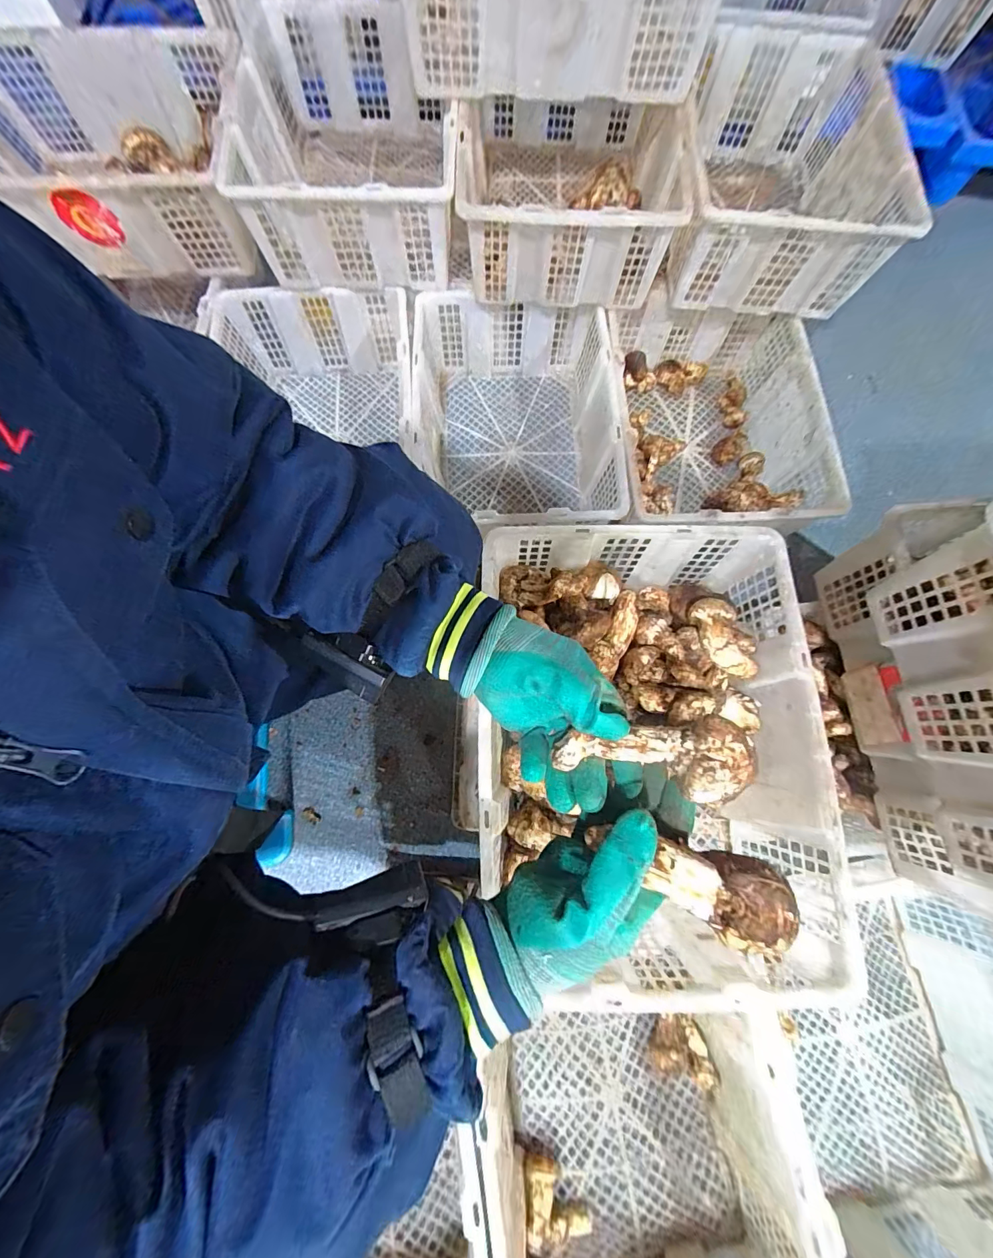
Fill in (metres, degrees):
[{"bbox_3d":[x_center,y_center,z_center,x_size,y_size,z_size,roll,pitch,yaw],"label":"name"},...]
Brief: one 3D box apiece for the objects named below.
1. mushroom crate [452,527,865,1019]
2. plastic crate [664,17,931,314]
[{"bbox_3d":[0.144,0.133,0.539,0.392,0.180,0.472,1,76,-1],"label":"mushroom crate"},{"bbox_3d":[0.490,-0.794,0.785,0.346,0.179,0.456,5,76,0],"label":"plastic crate"}]

